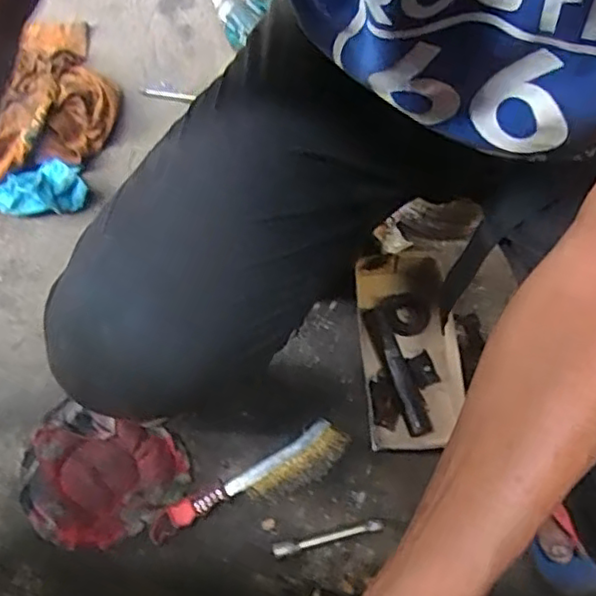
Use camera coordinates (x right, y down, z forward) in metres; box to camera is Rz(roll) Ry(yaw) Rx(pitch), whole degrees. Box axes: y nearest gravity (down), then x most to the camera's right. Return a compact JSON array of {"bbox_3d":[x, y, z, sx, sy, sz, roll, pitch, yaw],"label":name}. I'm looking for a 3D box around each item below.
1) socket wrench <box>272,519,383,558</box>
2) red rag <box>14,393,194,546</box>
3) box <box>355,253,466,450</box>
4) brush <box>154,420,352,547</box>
[{"bbox_3d":[0.034,0.269,0.707,0.124,0.016,0.015,-12,70,-3],"label":"socket wrench"},{"bbox_3d":[-0.226,0.205,0.718,0.185,0.031,0.148,13,72,5],"label":"red rag"},{"bbox_3d":[0.131,0.056,0.757,0.108,0.055,0.232,-4,71,0],"label":"box"},{"bbox_3d":[-0.052,0.216,0.720,0.238,0.018,0.057,-28,73,-8],"label":"brush"}]

